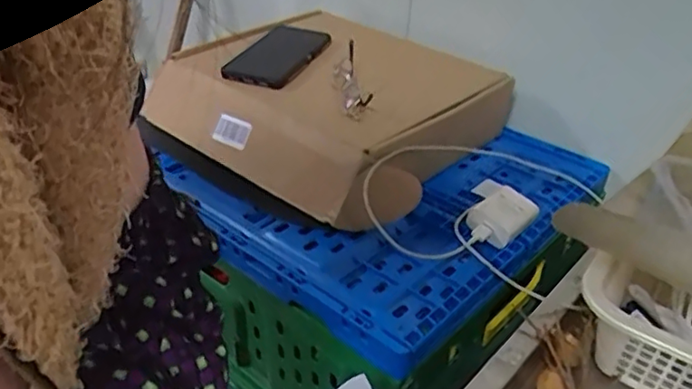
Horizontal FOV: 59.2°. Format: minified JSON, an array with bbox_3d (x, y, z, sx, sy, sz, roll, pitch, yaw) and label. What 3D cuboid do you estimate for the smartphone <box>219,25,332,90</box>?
[{"bbox_3d":[-0.079,-0.173,0.745,0.075,0.013,0.165,26,46,11],"label":"smartphone"}]

